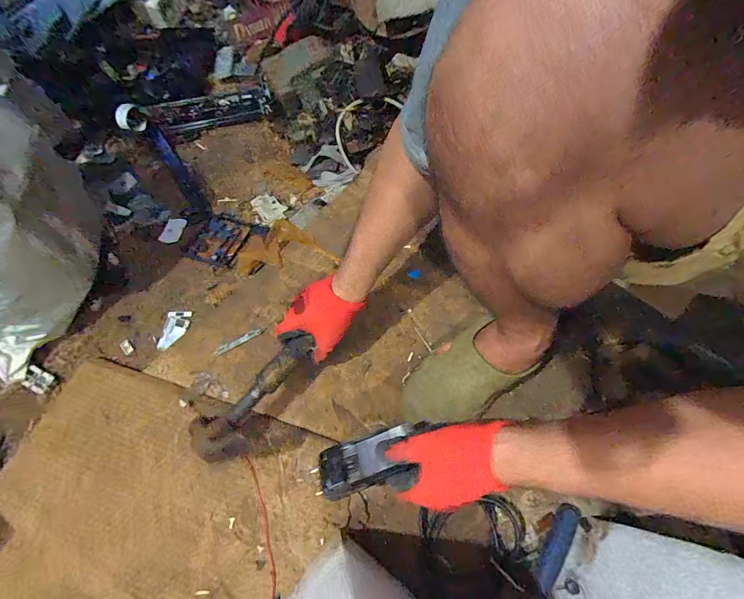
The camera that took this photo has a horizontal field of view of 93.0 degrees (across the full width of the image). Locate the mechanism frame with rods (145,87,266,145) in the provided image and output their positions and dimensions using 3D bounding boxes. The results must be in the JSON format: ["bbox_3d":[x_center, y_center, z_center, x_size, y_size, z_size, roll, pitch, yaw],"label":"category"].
[{"bbox_3d":[-0.349,-0.405,0.766,0.254,0.045,0.081,-15,65,-7],"label":"mechanism frame with rods"}]

